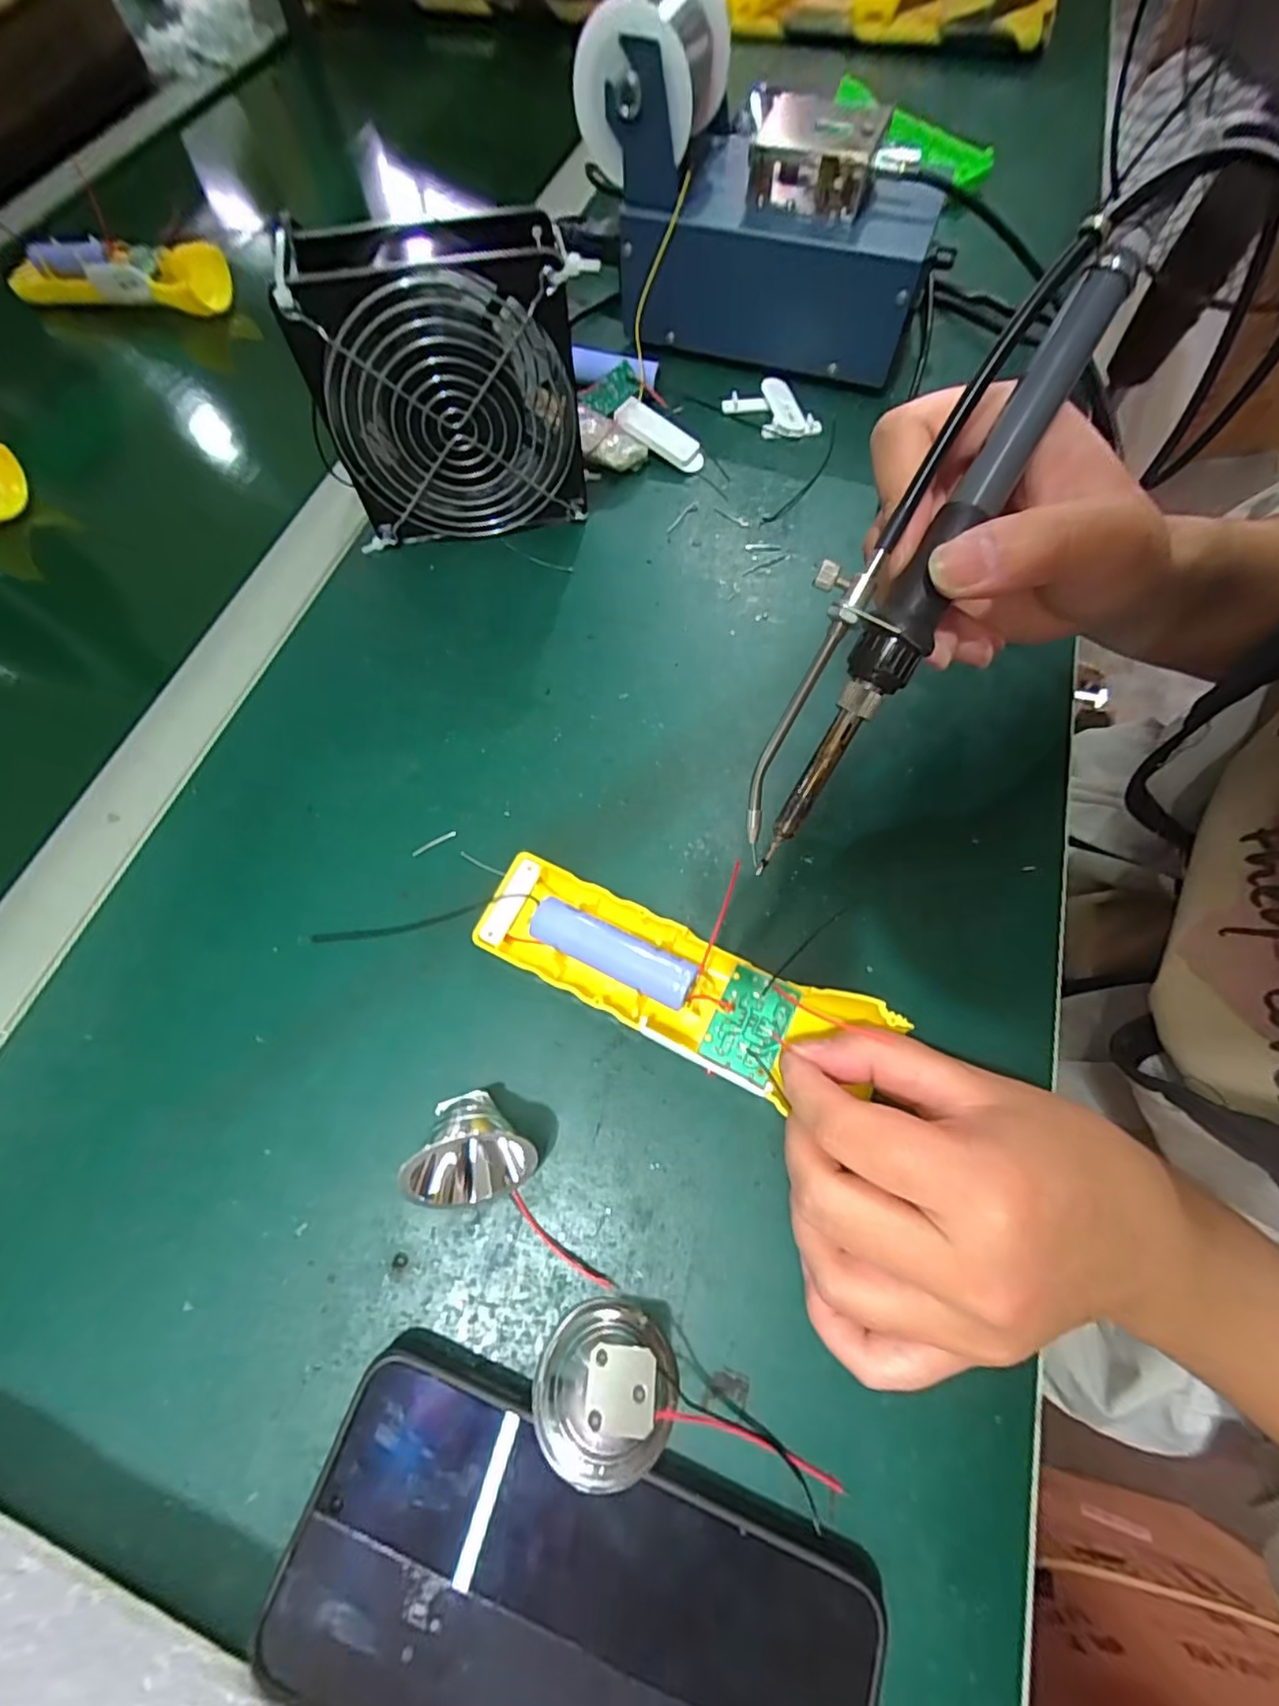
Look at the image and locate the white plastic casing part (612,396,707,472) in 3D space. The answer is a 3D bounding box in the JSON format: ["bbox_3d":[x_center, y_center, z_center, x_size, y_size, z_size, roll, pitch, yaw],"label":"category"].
[{"bbox_3d":[0.012,-0.252,0.366,0.059,0.009,0.017,35,70,-4],"label":"white plastic casing part"}]

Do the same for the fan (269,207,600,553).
[{"bbox_3d":[-0.091,-0.224,0.302,0.123,0.122,0.046,-10,67,-4],"label":"fan"}]

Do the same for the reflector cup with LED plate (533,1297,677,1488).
[{"bbox_3d":[-0.011,0.163,0.186,0.044,0.026,0.044,2,45,-2],"label":"reflector cup with LED plate"}]

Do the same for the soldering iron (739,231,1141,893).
[{"bbox_3d":[0.076,-0.080,0.178,0.033,0.017,0.181,33,107,13],"label":"soldering iron"}]

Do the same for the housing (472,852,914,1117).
[{"bbox_3d":[0.009,0.047,0.230,0.157,0.022,0.045,21,68,16],"label":"housing"}]

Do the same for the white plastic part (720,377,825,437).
[{"bbox_3d":[0.085,-0.279,0.383,0.036,0.008,0.054,-32,70,-13],"label":"white plastic part"}]

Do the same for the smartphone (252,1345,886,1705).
[{"bbox_3d":[-0.020,0.221,0.173,0.164,0.013,0.081,19,68,8],"label":"smartphone"}]

